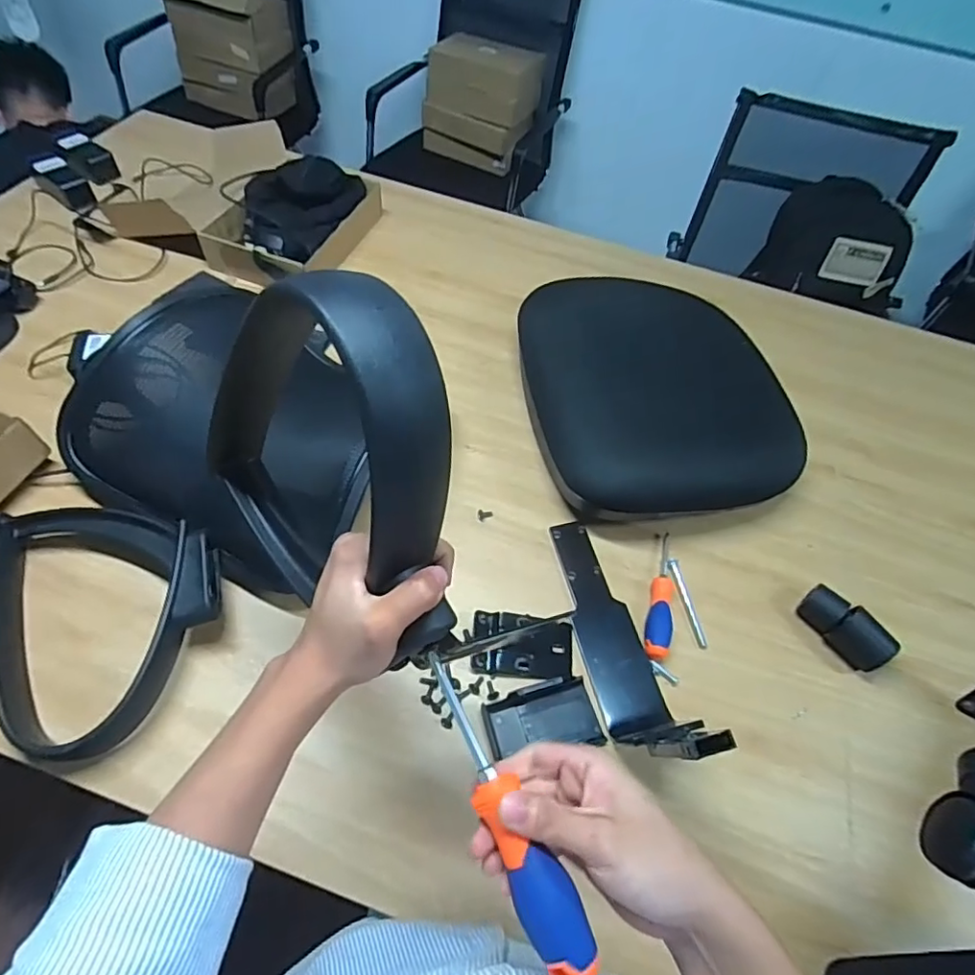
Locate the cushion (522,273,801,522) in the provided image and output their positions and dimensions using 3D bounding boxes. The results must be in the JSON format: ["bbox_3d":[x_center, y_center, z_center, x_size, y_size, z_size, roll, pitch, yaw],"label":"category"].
[{"bbox_3d":[0.258,-0.156,0.863,0.377,0.081,0.397,-7,57,-11],"label":"cushion"}]

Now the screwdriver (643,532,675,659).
[{"bbox_3d":[0.228,0.134,0.734,0.033,0.024,0.184,16,48,6],"label":"screwdriver"}]

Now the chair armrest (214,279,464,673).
[{"bbox_3d":[-0.127,-0.028,0.392,0.046,0.214,0.281,-26,29,-35],"label":"chair armrest"}]

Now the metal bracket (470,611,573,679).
[{"bbox_3d":[0.044,0.191,0.683,0.121,0.016,0.071,7,56,-2],"label":"metal bracket"}]

